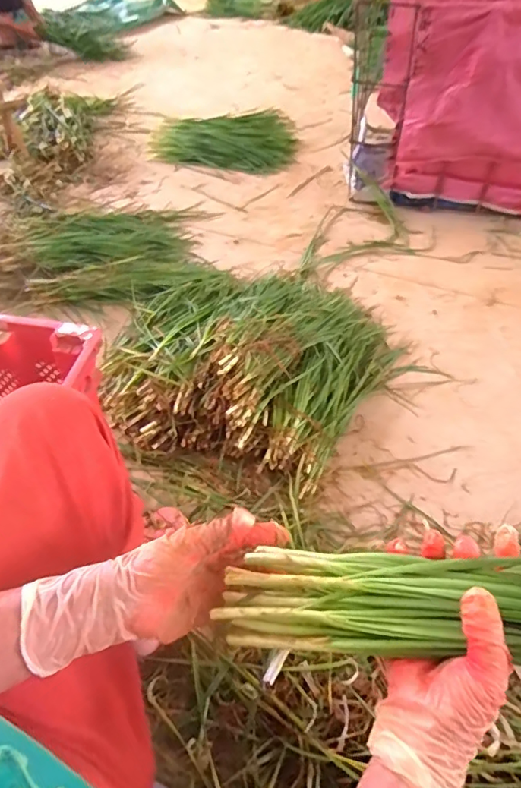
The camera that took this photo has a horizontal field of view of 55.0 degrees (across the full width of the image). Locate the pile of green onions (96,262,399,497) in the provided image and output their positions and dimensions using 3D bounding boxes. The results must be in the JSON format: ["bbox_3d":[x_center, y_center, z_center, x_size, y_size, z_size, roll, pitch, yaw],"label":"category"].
[{"bbox_3d":[-0.015,-0.124,1.140,0.630,0.151,0.612,15,50,12],"label":"pile of green onions"}]

